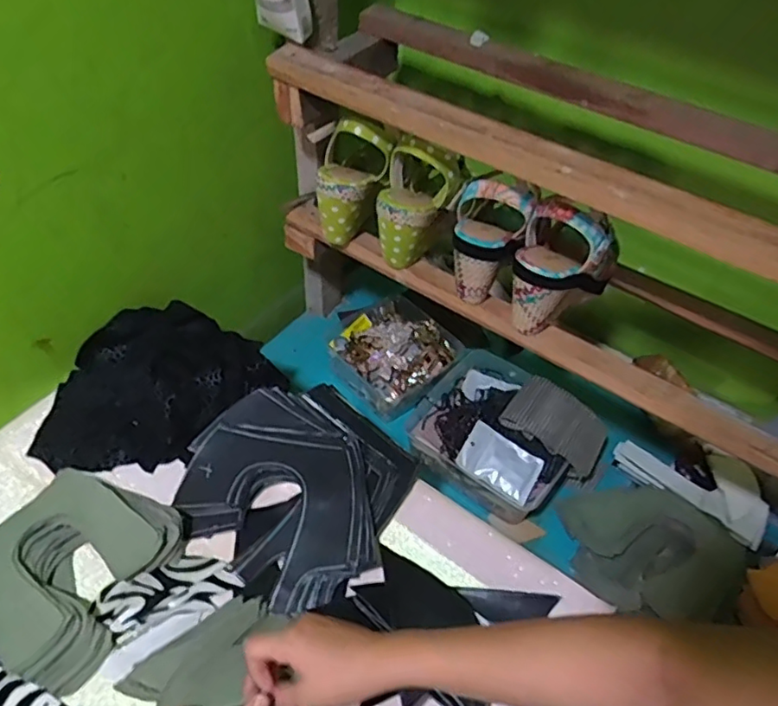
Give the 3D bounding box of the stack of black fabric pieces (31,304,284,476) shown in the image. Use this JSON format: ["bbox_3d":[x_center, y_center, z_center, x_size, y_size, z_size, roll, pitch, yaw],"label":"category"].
[{"bbox_3d":[-0.275,0.036,0.664,0.205,0.065,0.239,38,56,25],"label":"stack of black fabric pieces"}]

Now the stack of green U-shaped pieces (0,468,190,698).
[{"bbox_3d":[-0.296,0.192,0.541,0.158,0.043,0.162,23,51,14],"label":"stack of green U-shaped pieces"}]

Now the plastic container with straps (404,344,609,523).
[{"bbox_3d":[0.156,0.101,0.789,0.234,0.076,0.197,34,54,22],"label":"plastic container with straps"}]

